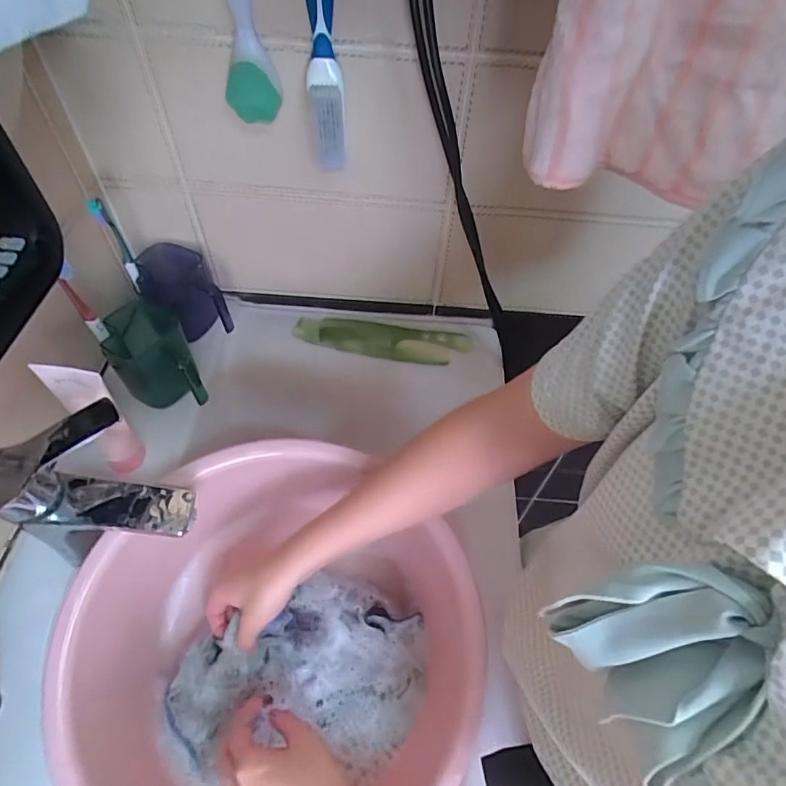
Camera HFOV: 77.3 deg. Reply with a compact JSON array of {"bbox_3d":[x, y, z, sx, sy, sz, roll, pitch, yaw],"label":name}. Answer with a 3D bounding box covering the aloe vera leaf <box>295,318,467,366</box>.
[{"bbox_3d":[-0.013,-0.078,0.672,0.231,0.020,0.066,8,54,3],"label":"aloe vera leaf"}]

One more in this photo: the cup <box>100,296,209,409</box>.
[{"bbox_3d":[-0.274,-0.040,0.559,0.081,0.085,0.119,-30,61,-22],"label":"cup"}]

